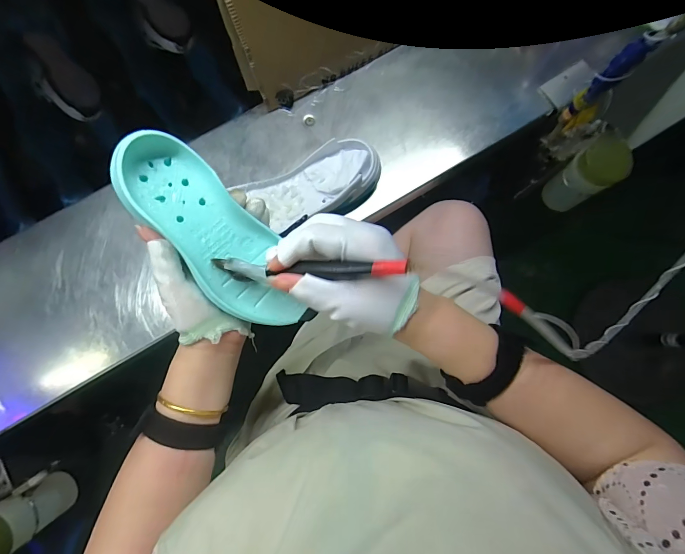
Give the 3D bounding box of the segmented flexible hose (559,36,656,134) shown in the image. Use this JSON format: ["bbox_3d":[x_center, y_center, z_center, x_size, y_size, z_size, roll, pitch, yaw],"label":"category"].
[{"bbox_3d":[0.339,-0.250,0.437,0.035,0.136,0.033,40,78,10],"label":"segmented flexible hose"}]

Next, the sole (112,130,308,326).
[{"bbox_3d":[-0.103,-0.032,0.291,0.069,0.027,0.186,-38,108,-9],"label":"sole"}]

